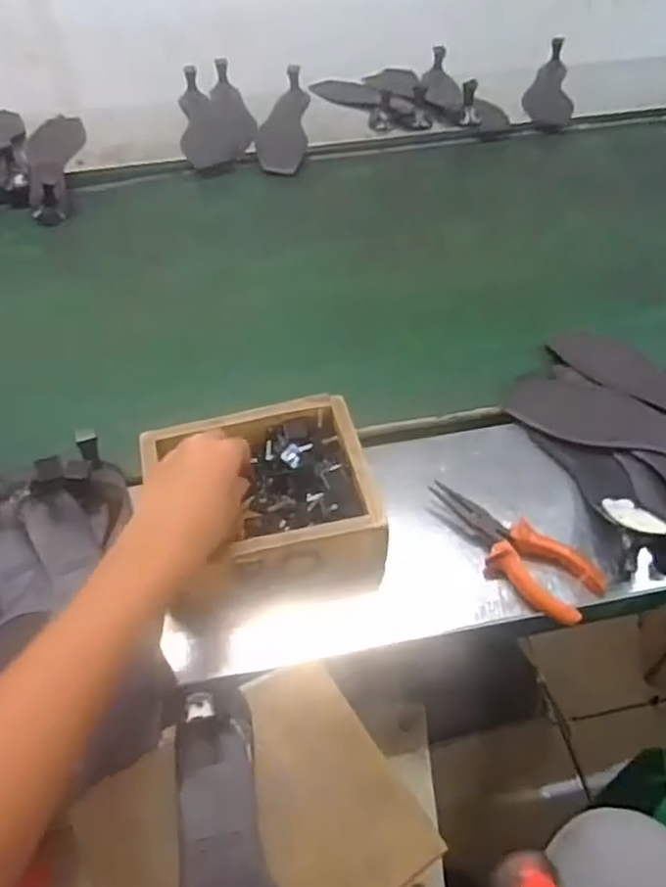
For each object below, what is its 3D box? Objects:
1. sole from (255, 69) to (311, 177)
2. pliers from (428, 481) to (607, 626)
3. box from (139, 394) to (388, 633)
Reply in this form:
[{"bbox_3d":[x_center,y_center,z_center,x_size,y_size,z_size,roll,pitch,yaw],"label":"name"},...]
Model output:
[{"bbox_3d":[-0.072,-0.504,1.088,0.074,0.026,0.245,3,62,5],"label":"sole"},{"bbox_3d":[0.146,0.085,0.581,0.151,0.029,0.059,35,58,28],"label":"pliers"},{"bbox_3d":[-0.057,0.051,0.588,0.175,0.070,0.167,-11,49,-7],"label":"box"}]

